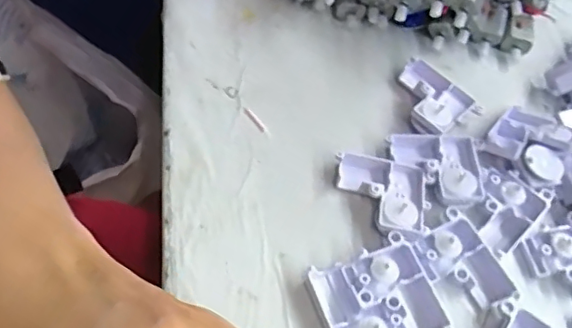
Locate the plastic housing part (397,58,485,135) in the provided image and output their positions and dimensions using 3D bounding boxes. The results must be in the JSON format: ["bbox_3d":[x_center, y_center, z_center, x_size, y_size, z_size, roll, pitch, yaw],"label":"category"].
[{"bbox_3d":[0.083,-0.037,0.330,0.049,0.016,0.043,41,62,18],"label":"plastic housing part"}]

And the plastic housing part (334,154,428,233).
[{"bbox_3d":[0.049,0.016,0.294,0.047,0.011,0.040,14,57,1],"label":"plastic housing part"}]

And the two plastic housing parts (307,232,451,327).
[{"bbox_3d":[0.043,0.064,0.263,0.055,0.013,0.049,-19,62,-19],"label":"two plastic housing parts"}]

